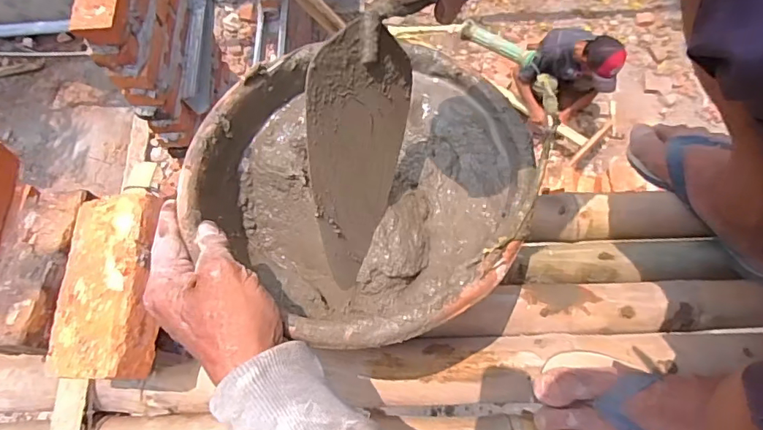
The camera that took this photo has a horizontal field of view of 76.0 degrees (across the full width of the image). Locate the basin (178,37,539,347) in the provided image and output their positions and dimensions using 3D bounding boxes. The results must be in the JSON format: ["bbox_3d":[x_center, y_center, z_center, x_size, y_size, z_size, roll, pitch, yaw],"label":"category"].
[{"bbox_3d":[-0.010,-0.027,0.421,0.256,0.105,0.245,-1,67,2],"label":"basin"}]

